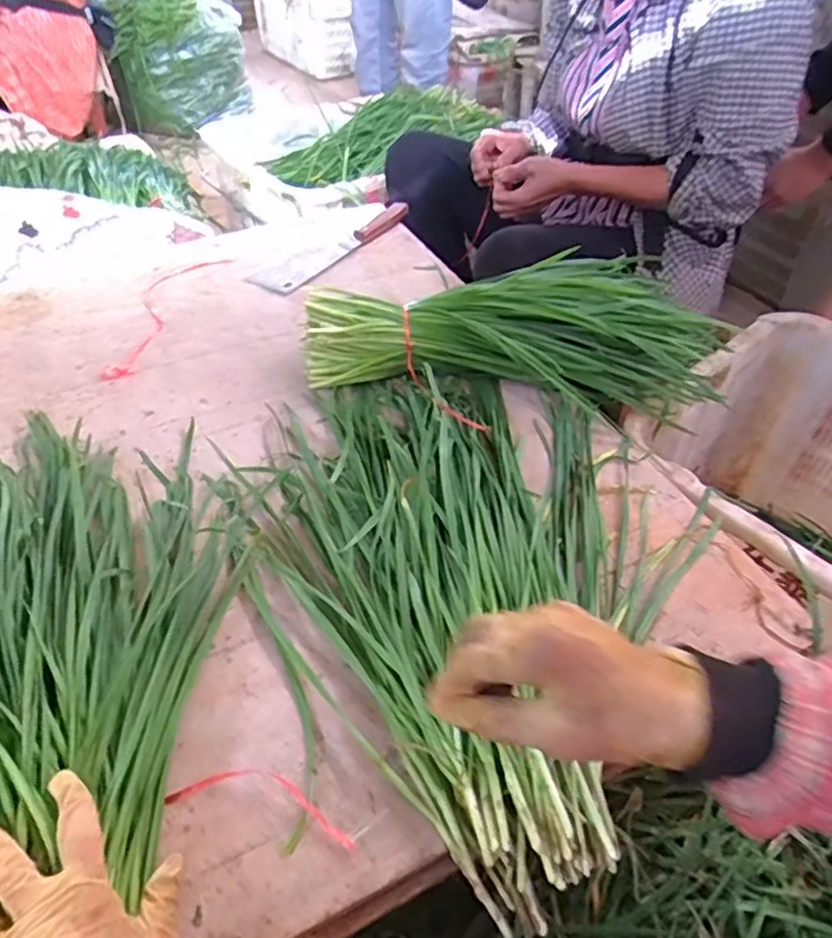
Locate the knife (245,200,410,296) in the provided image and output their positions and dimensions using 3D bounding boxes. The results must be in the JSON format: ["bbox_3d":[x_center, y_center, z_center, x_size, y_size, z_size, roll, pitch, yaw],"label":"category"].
[{"bbox_3d":[-0.128,-0.351,0.996,0.090,0.019,0.284,30,52,25],"label":"knife"}]

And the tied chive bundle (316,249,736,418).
[{"bbox_3d":[0.119,-0.157,0.766,0.484,0.121,0.163,1,46,0],"label":"tied chive bundle"}]

